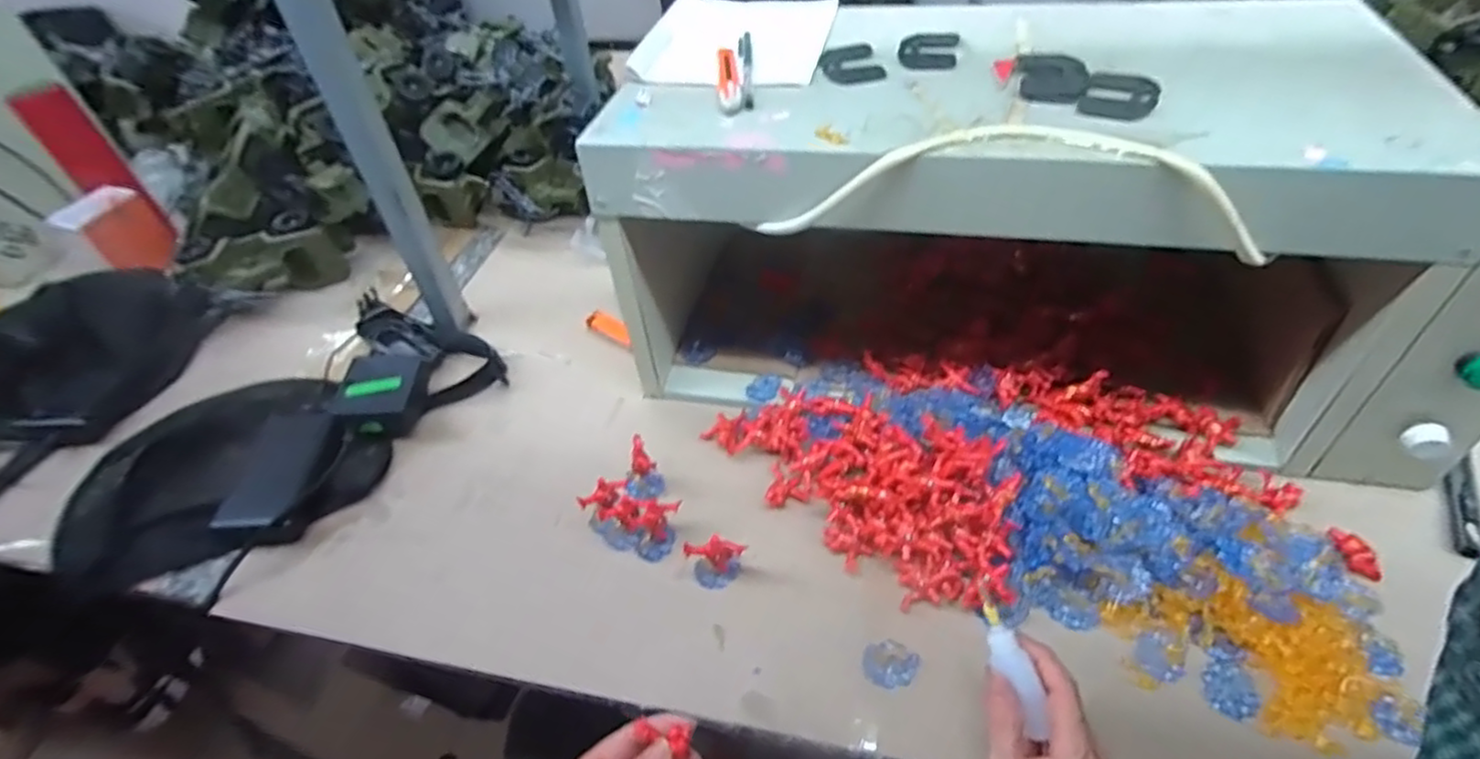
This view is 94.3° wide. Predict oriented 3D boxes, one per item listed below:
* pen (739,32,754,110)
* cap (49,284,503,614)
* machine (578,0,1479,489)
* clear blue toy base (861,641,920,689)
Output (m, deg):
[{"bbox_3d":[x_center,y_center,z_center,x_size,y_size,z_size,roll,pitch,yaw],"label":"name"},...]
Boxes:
[{"bbox_3d":[0.005,-0.263,0.579,0.012,0.006,0.143,-3,47,3],"label":"pen"},{"bbox_3d":[-0.444,0.051,0.681,0.209,0.056,0.388,27,55,26],"label":"cap"},{"bbox_3d":[0.227,-0.138,0.629,0.624,0.299,0.288,7,49,12],"label":"machine"},{"bbox_3d":[0.108,0.205,0.495,0.035,0.011,0.032,22,53,24],"label":"clear blue toy base"}]

